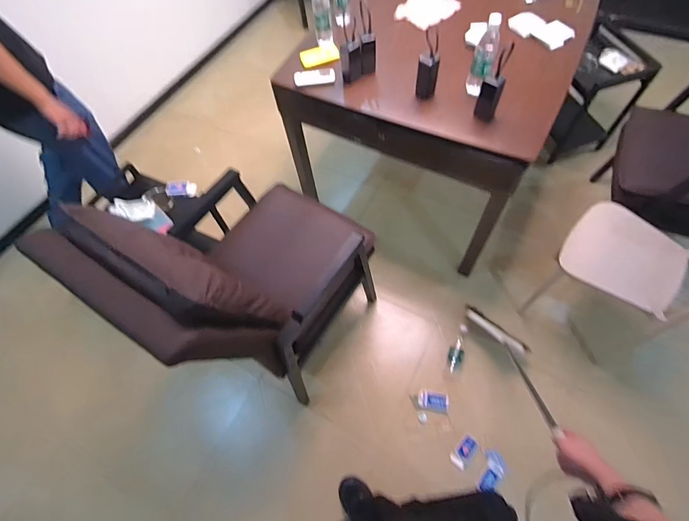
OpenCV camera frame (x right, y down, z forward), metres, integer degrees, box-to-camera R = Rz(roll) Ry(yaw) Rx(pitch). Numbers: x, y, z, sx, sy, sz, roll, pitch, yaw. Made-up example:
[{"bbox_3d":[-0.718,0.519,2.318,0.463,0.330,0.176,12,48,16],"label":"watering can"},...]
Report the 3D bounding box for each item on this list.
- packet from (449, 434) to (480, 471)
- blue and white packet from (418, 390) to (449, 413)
[{"bbox_3d":[0.490,0.774,1.464,0.069,0.029,0.135,35,69,20],"label":"packet"},{"bbox_3d":[0.384,0.605,1.546,0.131,0.034,0.077,7,62,8],"label":"blue and white packet"}]

